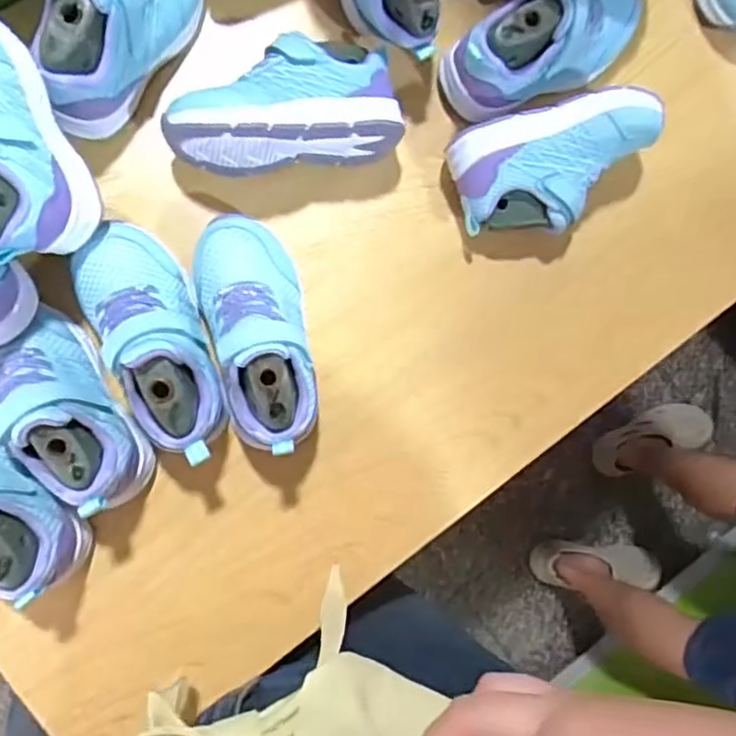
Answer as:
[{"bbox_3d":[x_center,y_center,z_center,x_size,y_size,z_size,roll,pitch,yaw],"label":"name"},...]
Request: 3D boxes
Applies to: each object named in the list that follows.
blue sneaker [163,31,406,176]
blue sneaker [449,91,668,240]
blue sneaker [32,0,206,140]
[{"bbox_3d":[-0.057,-0.178,0.428,0.154,0.067,0.080,-12,91,-9],"label":"blue sneaker"},{"bbox_3d":[0.135,-0.139,0.457,0.149,0.068,0.077,-15,91,-9],"label":"blue sneaker"},{"bbox_3d":[-0.159,-0.226,0.404,0.064,0.069,0.152,35,84,-6],"label":"blue sneaker"}]

